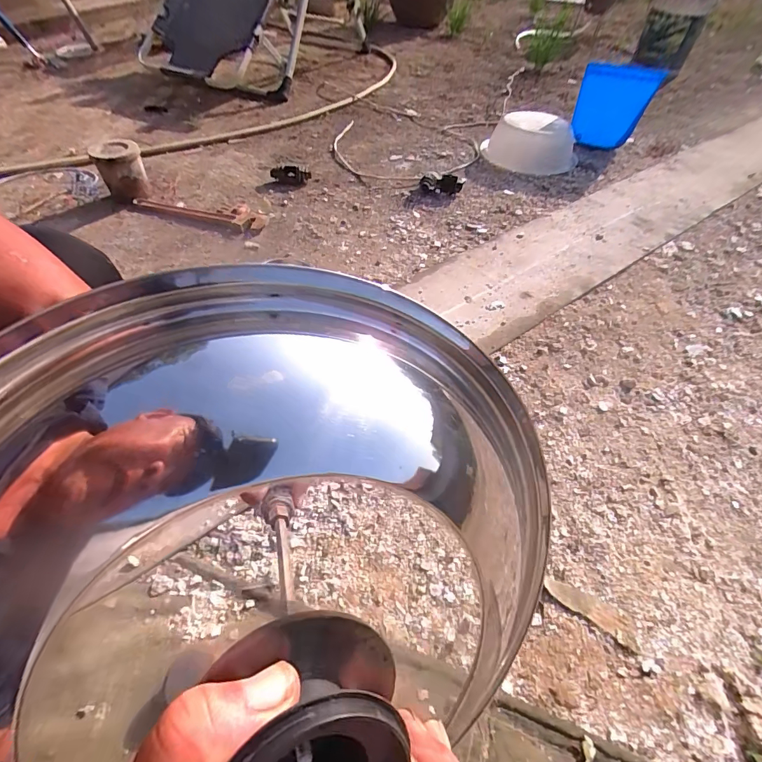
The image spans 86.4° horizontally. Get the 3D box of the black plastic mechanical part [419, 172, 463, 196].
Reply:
[{"bbox_3d":[0.188,-0.611,1.268,0.136,0.054,0.060,24,56,20],"label":"black plastic mechanical part"}]

